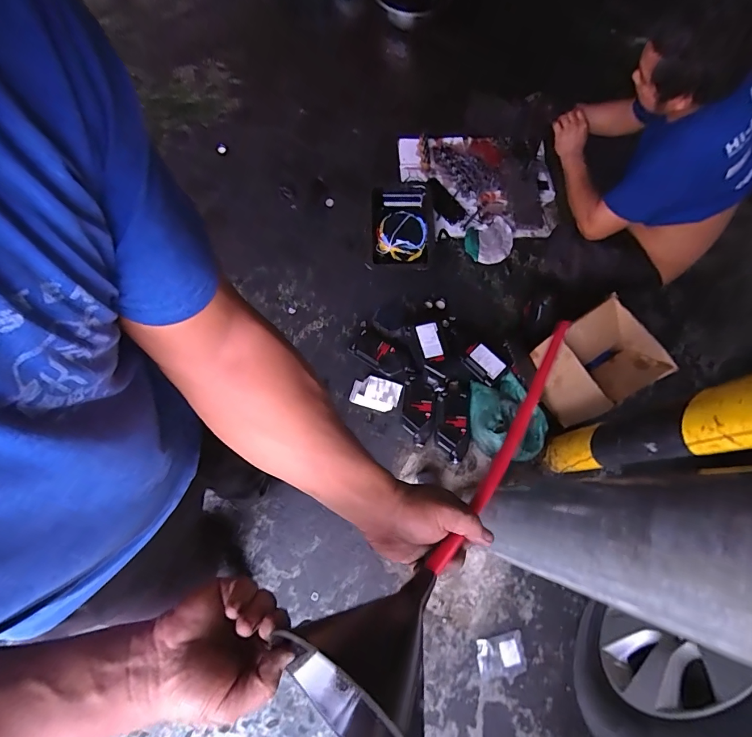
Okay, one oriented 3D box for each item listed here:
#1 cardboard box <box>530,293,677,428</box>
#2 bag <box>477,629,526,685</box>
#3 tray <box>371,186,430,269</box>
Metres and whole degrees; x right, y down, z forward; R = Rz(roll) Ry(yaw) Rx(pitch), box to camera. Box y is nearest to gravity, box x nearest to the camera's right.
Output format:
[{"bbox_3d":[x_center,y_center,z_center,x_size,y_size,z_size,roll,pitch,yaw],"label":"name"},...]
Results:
[{"bbox_3d":[0.667,-0.019,1.242,0.272,0.237,0.275,-28,76,-12],"label":"cardboard box"},{"bbox_3d":[0.362,0.831,1.147,0.143,0.012,0.115,-7,72,-5],"label":"bag"},{"bbox_3d":[0.098,-0.551,1.569,0.236,0.052,0.382,2,72,-2],"label":"tray"}]

